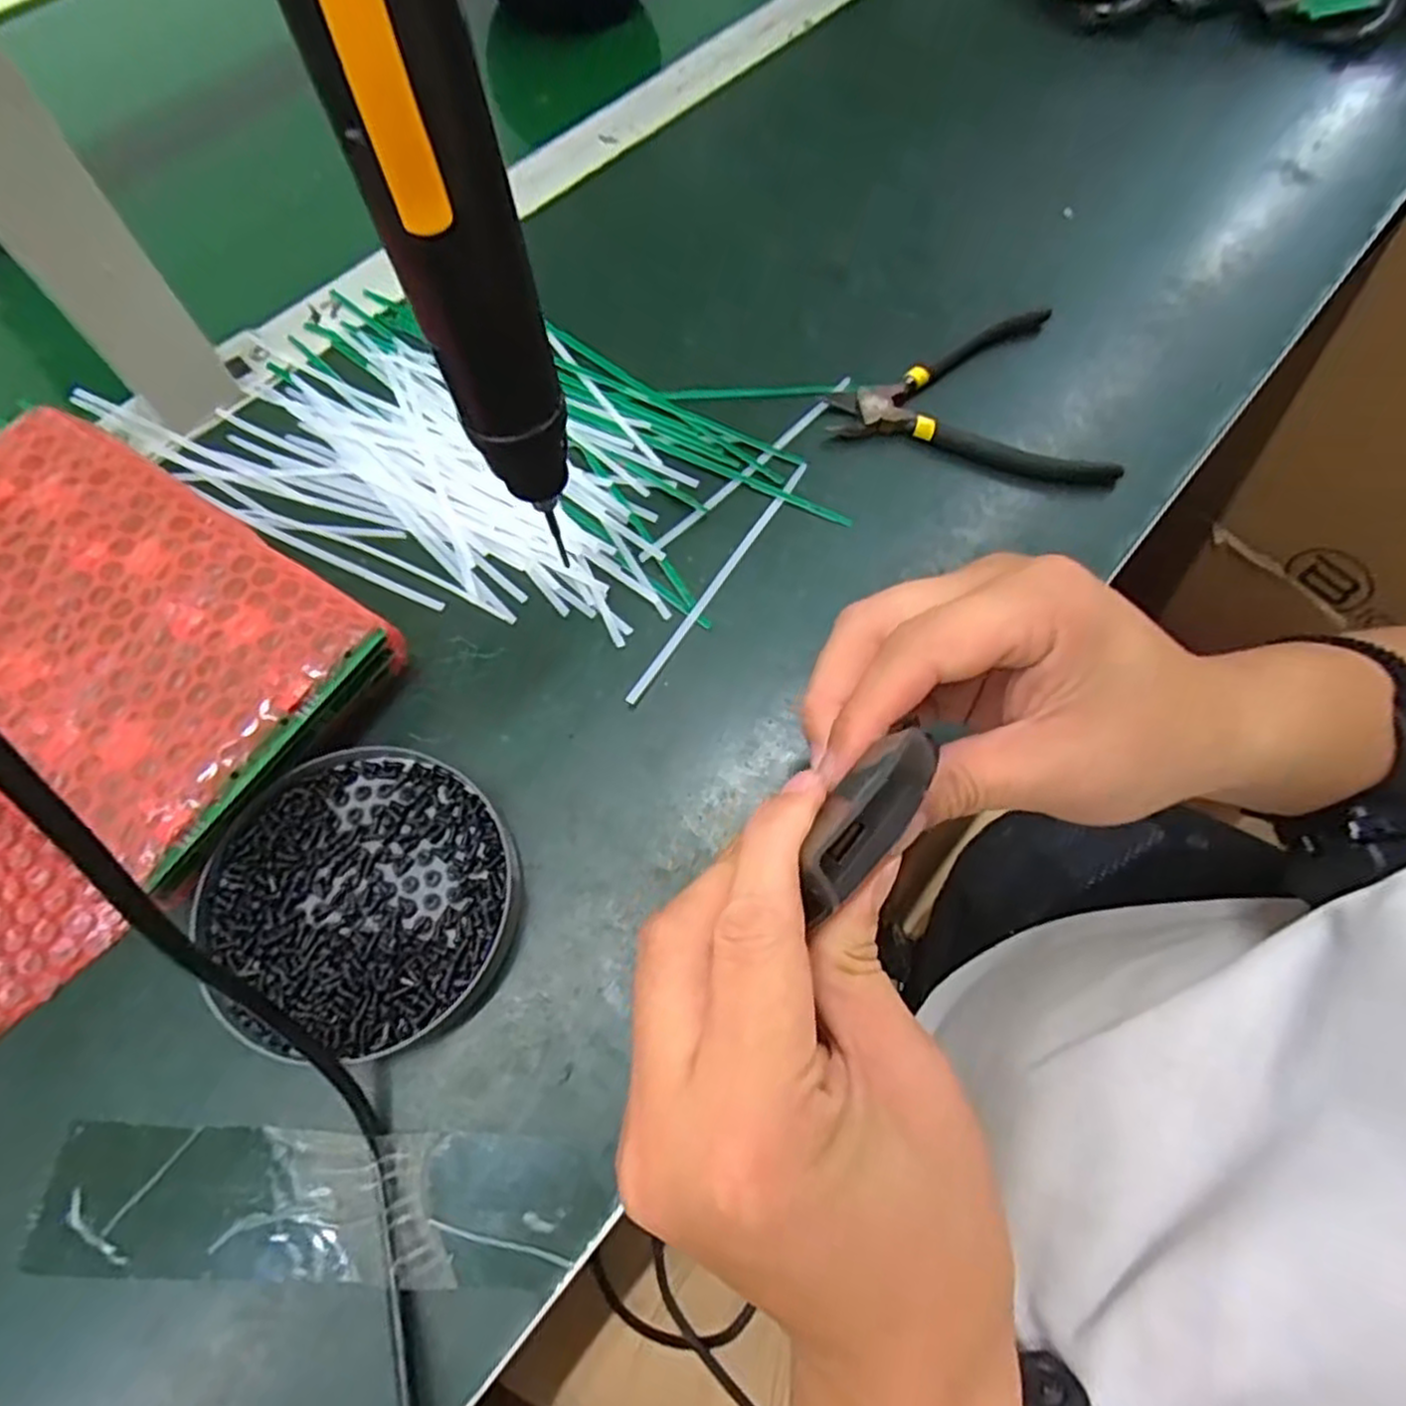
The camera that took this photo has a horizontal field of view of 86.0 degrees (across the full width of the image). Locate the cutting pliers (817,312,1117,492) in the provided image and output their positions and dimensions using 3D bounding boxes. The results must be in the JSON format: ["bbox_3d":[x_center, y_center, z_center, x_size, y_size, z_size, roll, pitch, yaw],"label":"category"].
[{"bbox_3d":[0.142,-0.172,0.402,0.143,0.011,0.118,6,66,1],"label":"cutting pliers"}]

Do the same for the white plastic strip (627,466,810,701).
[{"bbox_3d":[0.009,-0.060,0.357,0.006,0.004,0.152,31,69,12],"label":"white plastic strip"}]

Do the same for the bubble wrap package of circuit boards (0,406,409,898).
[{"bbox_3d":[-0.242,-0.028,0.312,0.201,0.049,0.145,27,69,11],"label":"bubble wrap package of circuit boards"}]

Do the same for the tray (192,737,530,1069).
[{"bbox_3d":[-0.128,0.073,0.289,0.112,0.020,0.109,0,66,-1],"label":"tray"}]

